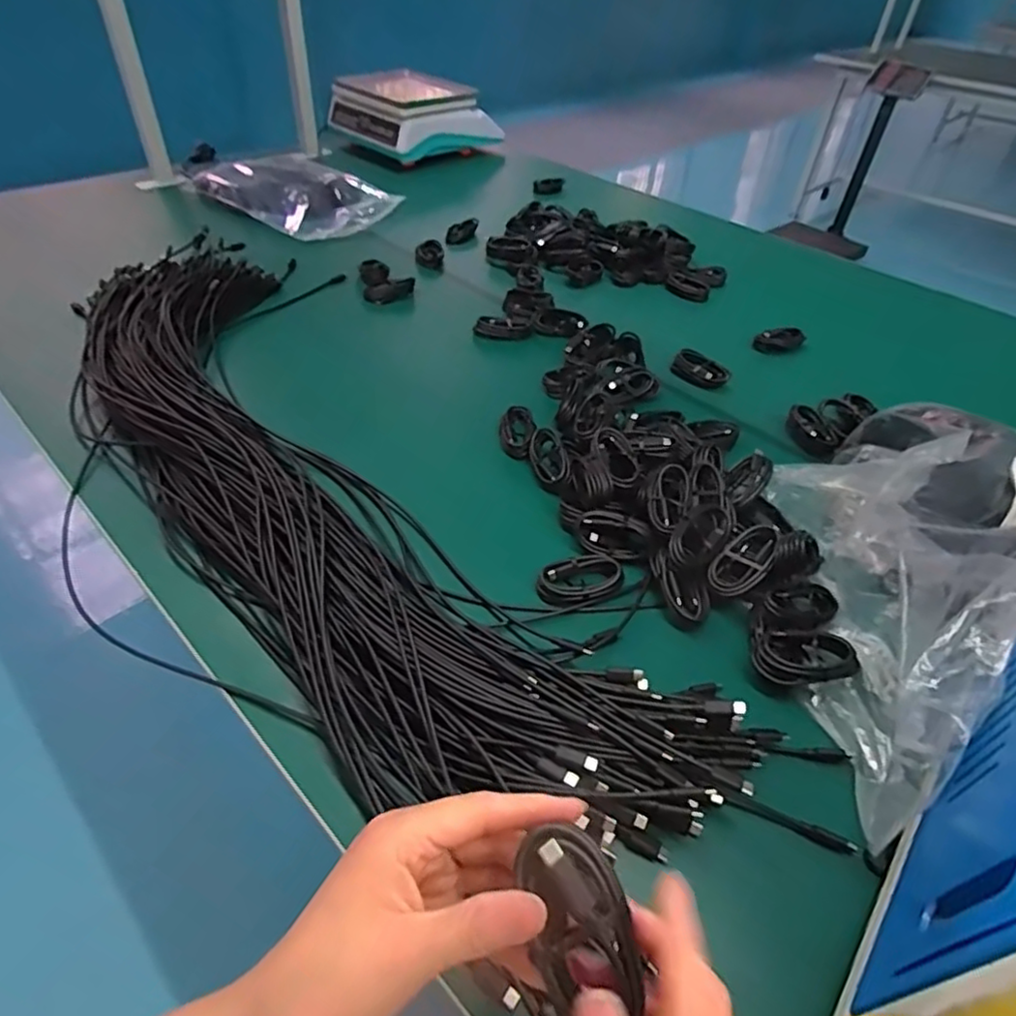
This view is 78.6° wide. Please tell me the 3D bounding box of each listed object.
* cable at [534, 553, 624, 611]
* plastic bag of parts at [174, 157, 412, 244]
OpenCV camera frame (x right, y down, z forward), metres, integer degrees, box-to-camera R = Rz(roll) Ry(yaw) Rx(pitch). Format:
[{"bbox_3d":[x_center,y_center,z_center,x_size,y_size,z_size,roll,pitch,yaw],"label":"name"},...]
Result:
[{"bbox_3d":[0.064,0.062,0.547,0.072,0.019,0.044,-13,47,-17],"label":"cable"},{"bbox_3d":[-0.438,-0.610,1.167,0.437,0.053,0.234,27,48,21],"label":"plastic bag of parts"}]

